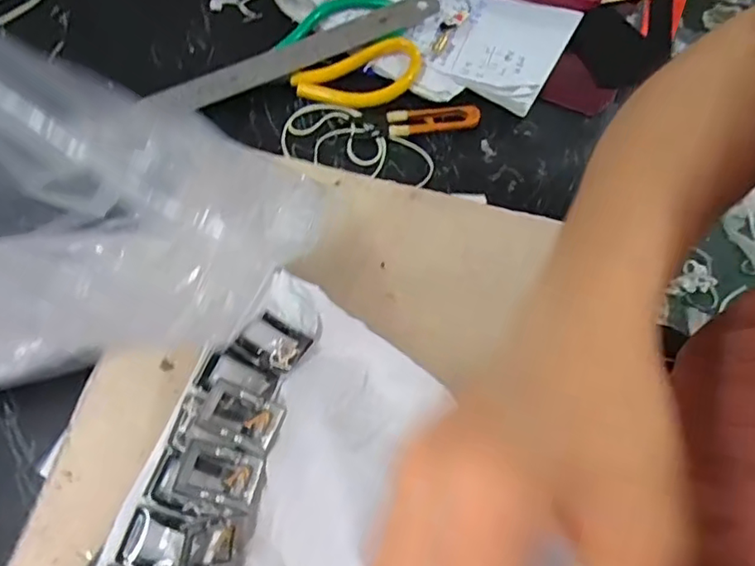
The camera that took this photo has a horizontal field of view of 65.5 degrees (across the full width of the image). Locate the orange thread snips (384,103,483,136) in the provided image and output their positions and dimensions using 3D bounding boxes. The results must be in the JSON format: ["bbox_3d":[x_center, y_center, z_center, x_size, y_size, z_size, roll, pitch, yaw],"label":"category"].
[{"bbox_3d":[0.045,-0.130,0.463,0.072,0.005,0.022,-4,67,-7],"label":"orange thread snips"}]

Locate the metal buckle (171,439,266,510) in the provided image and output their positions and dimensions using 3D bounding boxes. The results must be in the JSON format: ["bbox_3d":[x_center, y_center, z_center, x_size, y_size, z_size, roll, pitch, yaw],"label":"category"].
[{"bbox_3d":[-0.084,0.100,0.309,0.041,0.006,0.028,15,66,1],"label":"metal buckle"}]

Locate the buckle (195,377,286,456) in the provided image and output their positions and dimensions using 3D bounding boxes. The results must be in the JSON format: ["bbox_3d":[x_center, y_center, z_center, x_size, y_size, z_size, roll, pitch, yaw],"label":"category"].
[{"bbox_3d":[-0.074,0.072,0.320,0.041,0.010,0.028,23,67,5],"label":"buckle"}]

